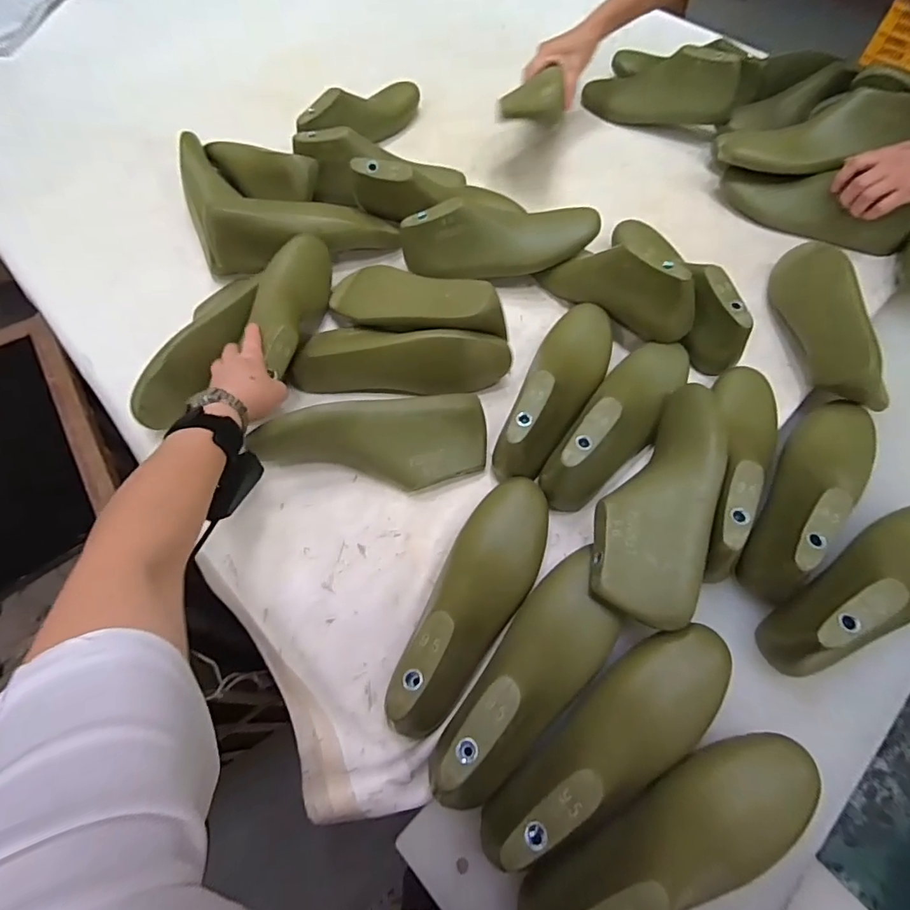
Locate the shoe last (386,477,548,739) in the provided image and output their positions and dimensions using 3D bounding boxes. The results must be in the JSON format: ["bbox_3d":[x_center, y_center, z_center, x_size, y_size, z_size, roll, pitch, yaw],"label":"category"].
[{"bbox_3d":[0.023,0.130,0.461,0.083,0.094,0.266,21,64,12],"label":"shoe last"}]

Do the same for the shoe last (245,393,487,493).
[{"bbox_3d":[-0.086,-0.008,0.547,0.242,0.072,0.082,-10,62,-4],"label":"shoe last"}]

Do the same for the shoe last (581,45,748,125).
[{"bbox_3d":[0.346,-0.620,0.845,0.258,0.097,0.067,22,62,35],"label":"shoe last"}]

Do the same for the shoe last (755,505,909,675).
[{"bbox_3d":[0.397,0.110,0.456,0.245,0.086,0.075,-22,64,-11],"label":"shoe last"}]

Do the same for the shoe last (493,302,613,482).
[{"bbox_3d":[0.123,-0.091,0.574,0.086,0.095,0.263,20,64,11],"label":"shoe last"}]

